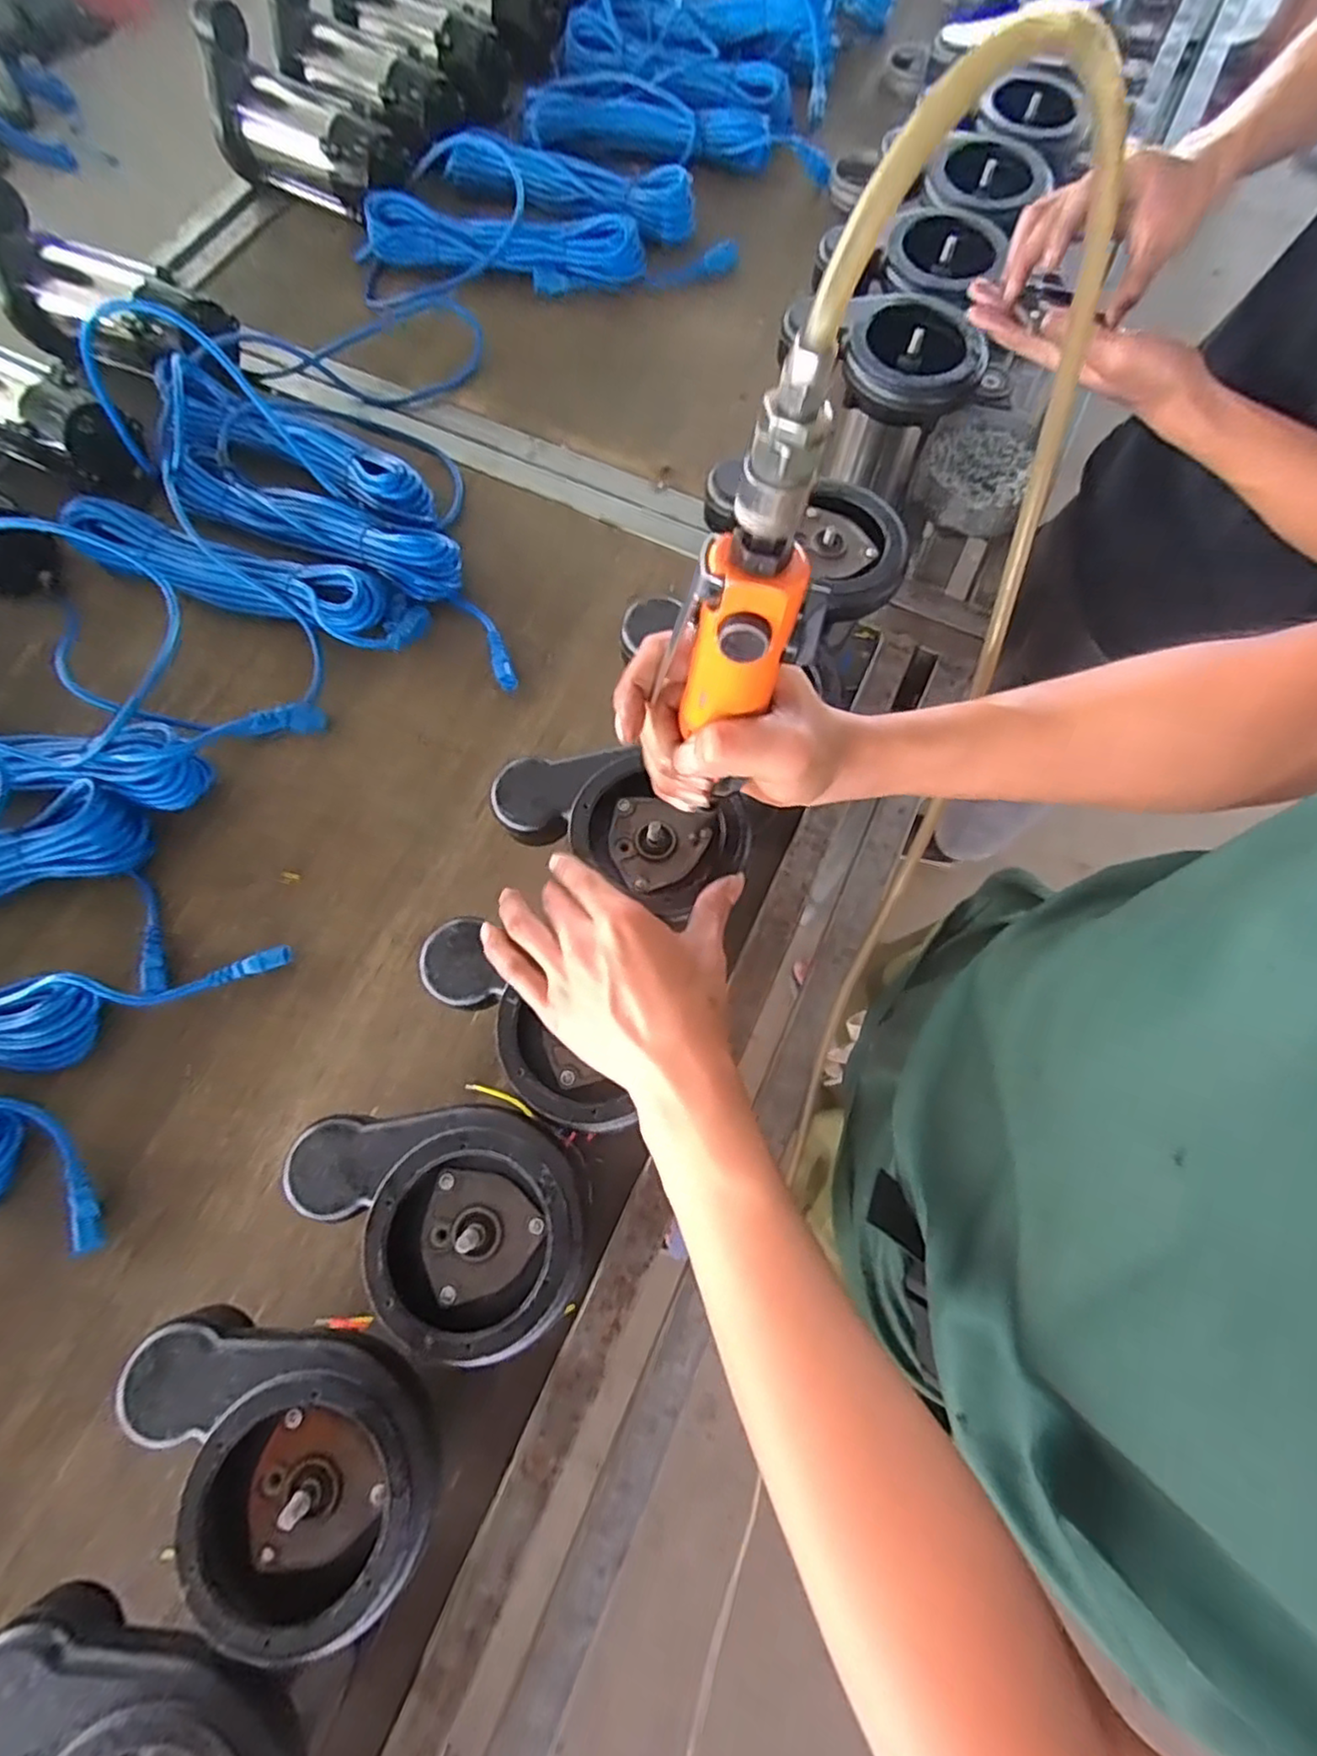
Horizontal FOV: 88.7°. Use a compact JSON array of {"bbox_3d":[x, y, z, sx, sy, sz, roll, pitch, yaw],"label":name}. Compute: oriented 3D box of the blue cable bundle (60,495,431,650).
[{"bbox_3d":[-0.421,-0.305,0.687,0.388,0.054,0.094,20,73,7],"label":"blue cable bundle"}]

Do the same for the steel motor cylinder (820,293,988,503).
[{"bbox_3d":[0.221,-0.426,0.621,0.108,0.141,0.117,27,74,9],"label":"steel motor cylinder"}]

